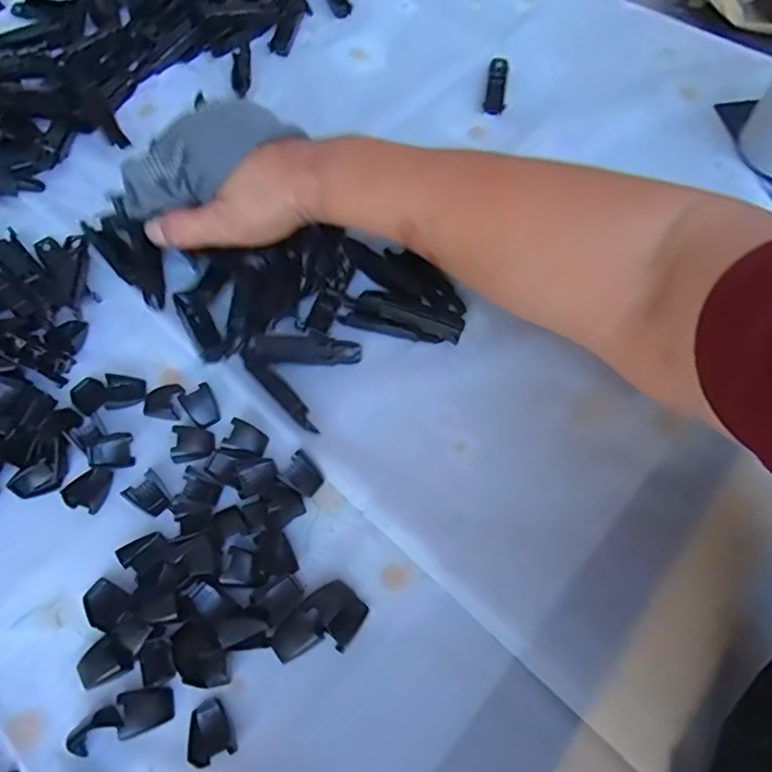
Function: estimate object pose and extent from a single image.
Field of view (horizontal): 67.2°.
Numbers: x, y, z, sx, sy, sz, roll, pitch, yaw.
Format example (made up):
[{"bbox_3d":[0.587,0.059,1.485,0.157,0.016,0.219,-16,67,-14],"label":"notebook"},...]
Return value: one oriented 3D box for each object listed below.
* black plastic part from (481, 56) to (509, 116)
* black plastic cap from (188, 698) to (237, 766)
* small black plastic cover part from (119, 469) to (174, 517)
[{"bbox_3d":[0.087,-0.237,0.457,0.017,0.004,0.064,10,64,5],"label":"black plastic part"},{"bbox_3d":[-0.078,0.153,0.257,0.019,0.004,0.024,-23,65,-10],"label":"black plastic cap"},{"bbox_3d":[-0.125,0.057,0.307,0.024,0.006,0.019,36,69,17],"label":"small black plastic cover part"}]

